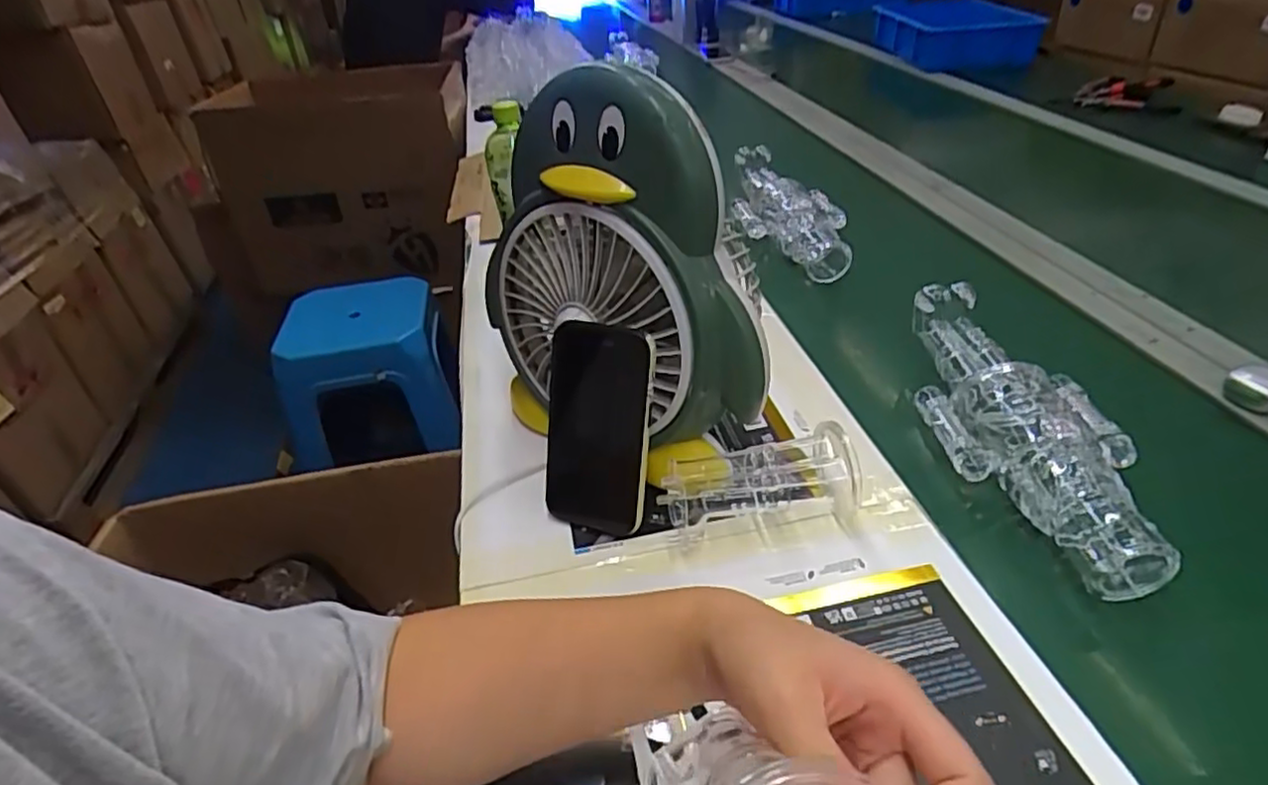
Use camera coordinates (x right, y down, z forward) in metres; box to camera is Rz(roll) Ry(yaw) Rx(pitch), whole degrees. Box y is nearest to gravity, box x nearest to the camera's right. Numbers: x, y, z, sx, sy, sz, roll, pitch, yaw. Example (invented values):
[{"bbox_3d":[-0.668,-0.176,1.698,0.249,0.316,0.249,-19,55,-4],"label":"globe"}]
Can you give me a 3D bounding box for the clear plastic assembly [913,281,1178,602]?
[{"bbox_3d":[0.294,0.018,0.523,0.120,0.065,0.284,-6,36,-1],"label":"clear plastic assembly"}]

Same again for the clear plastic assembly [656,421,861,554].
[{"bbox_3d":[0.089,0.069,0.493,0.136,0.053,0.062,-6,36,-1],"label":"clear plastic assembly"}]

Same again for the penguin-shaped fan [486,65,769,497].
[{"bbox_3d":[-0.015,-0.077,0.511,0.106,0.280,0.241,-32,44,-32],"label":"penguin-shaped fan"}]

